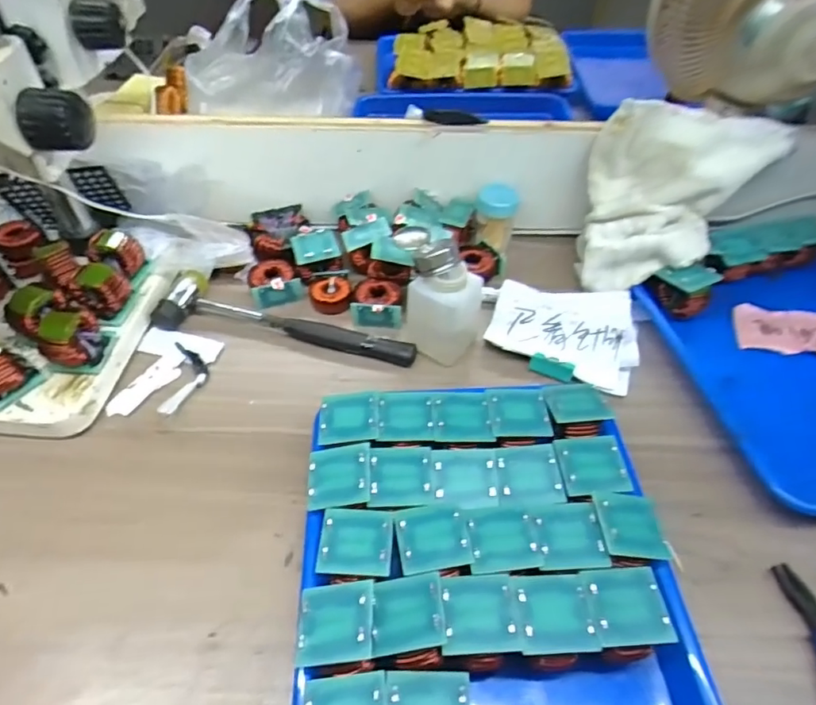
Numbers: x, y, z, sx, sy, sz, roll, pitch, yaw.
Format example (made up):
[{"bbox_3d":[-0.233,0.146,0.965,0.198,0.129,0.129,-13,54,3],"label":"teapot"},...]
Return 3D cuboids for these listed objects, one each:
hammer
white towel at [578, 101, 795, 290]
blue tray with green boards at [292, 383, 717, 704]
[{"bbox_3d":[-0.121,-0.022,0.538,0.268,0.033,0.069,14,50,12],"label":"hammer"},{"bbox_3d":[0.289,-0.159,0.562,0.189,0.053,0.190,5,92,1],"label":"white towel"},{"bbox_3d":[0.055,0.168,0.358,0.248,0.069,0.318,-2,49,-2],"label":"blue tray with green boards"}]

